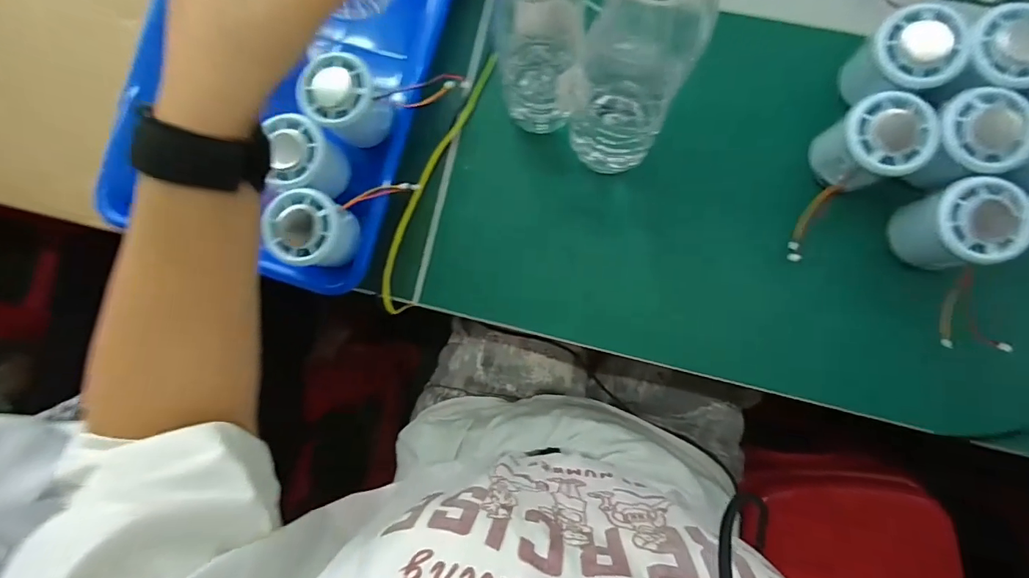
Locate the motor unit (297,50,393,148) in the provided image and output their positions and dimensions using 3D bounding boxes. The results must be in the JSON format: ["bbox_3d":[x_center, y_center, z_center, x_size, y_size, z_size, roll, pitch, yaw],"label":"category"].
[{"bbox_3d":[-0.132,-0.147,0.375,0.049,0.071,0.052,0,86,4],"label":"motor unit"}]

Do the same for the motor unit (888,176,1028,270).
[{"bbox_3d":[0.312,-0.044,0.333,0.057,0.054,0.054,-16,85,3],"label":"motor unit"}]

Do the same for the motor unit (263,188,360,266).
[{"bbox_3d":[-0.156,-0.045,0.364,0.050,0.047,0.055,3,86,4],"label":"motor unit"}]

